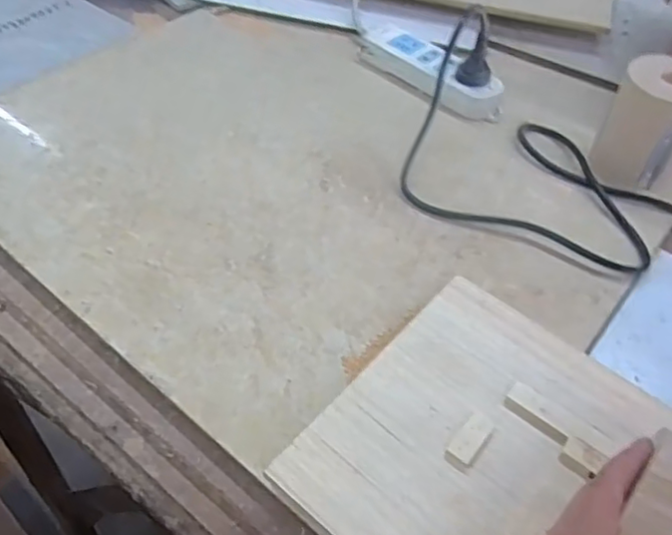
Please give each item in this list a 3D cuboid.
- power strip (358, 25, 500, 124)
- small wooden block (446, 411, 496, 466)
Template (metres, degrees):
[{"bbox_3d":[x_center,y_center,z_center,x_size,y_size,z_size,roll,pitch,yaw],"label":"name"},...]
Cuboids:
[{"bbox_3d":[0.097,-0.222,0.689,0.186,0.033,0.059,38,57,25],"label":"power strip"},{"bbox_3d":[0.084,0.108,0.389,0.018,0.006,0.033,33,55,22],"label":"small wooden block"}]

